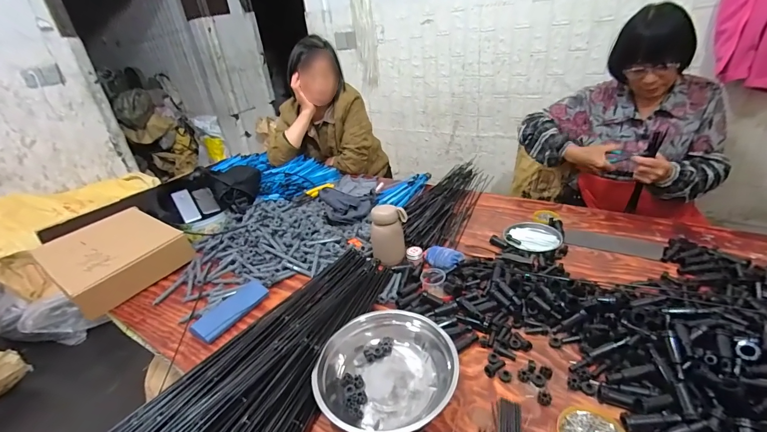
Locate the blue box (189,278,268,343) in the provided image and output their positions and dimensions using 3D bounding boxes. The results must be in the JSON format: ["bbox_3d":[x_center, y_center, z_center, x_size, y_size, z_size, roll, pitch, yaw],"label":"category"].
[{"bbox_3d":[-0.328,0.200,0.758,0.065,0.017,0.164,11,33,30],"label":"blue box"}]

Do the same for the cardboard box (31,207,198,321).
[{"bbox_3d":[-0.723,0.102,0.936,0.336,0.094,0.267,14,35,34],"label":"cardboard box"}]

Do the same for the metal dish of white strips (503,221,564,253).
[{"bbox_3d":[0.384,0.052,0.904,0.137,0.016,0.126,-5,28,3],"label":"metal dish of white strips"}]

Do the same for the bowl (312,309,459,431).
[{"bbox_3d":[0.006,0.240,0.557,0.211,0.087,0.188,3,30,17],"label":"bowl"}]

